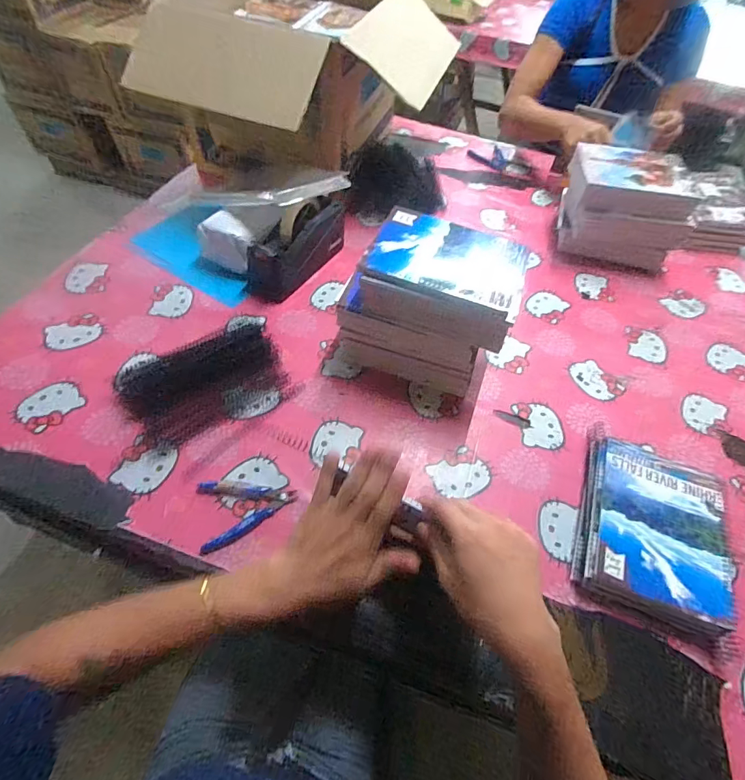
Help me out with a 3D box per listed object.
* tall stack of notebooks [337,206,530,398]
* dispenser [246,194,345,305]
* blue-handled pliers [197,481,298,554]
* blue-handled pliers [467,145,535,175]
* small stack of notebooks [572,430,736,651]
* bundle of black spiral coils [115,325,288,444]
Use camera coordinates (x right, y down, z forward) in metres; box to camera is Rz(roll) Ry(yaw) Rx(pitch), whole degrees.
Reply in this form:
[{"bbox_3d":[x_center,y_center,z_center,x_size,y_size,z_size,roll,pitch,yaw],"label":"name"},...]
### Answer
[{"bbox_3d":[0.080,-0.125,0.636,0.222,0.184,0.153,18,56,7],"label":"tall stack of notebooks"},{"bbox_3d":[-0.131,-0.258,0.750,0.070,0.108,0.208,31,58,15],"label":"dispenser"},{"bbox_3d":[-0.153,0.141,0.533,0.114,0.009,0.084,-14,58,-14],"label":"blue-handled pliers"},{"bbox_3d":[0.317,-0.573,1.076,0.074,0.016,0.157,-36,66,-26],"label":"blue-handled pliers"},{"bbox_3d":[0.348,0.172,0.531,0.171,0.047,0.215,19,56,8],"label":"small stack of notebooks"},{"bbox_3d":[-0.245,-0.017,0.641,0.223,0.026,0.141,-26,62,-21],"label":"bundle of black spiral coils"}]

